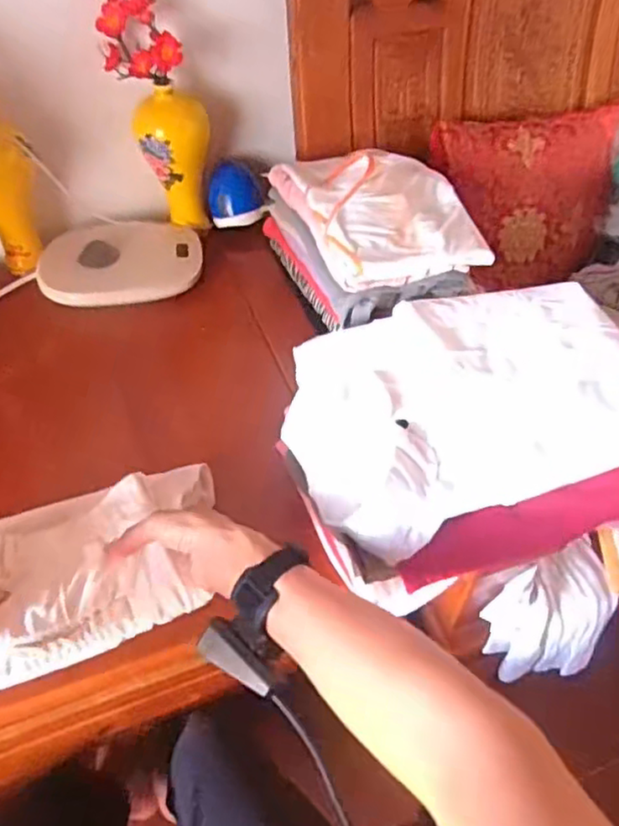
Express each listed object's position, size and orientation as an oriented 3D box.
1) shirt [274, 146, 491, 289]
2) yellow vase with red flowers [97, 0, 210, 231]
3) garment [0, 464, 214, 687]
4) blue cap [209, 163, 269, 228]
[{"bbox_3d":[0.072,-0.255,0.776,0.172,0.044,0.284,-15,51,-13],"label":"shirt"},{"bbox_3d":[-0.200,-0.401,0.884,0.118,0.303,0.092,-9,50,-8],"label":"yellow vase with red flowers"},{"bbox_3d":[-0.202,0.138,0.584,0.255,0.048,0.155,-16,51,-13],"label":"garment"},{"bbox_3d":[-0.110,-0.322,0.977,0.085,0.071,0.059,-5,49,-4],"label":"blue cap"}]

